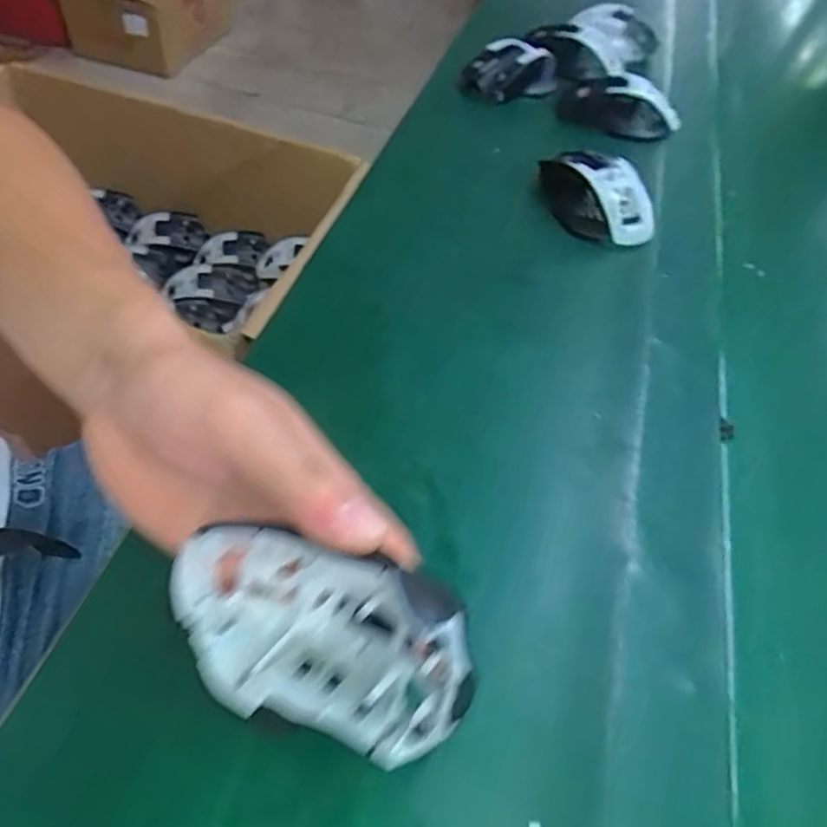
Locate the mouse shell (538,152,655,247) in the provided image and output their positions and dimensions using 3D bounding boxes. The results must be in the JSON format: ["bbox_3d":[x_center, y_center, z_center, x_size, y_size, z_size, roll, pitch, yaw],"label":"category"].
[{"bbox_3d":[0.149,-0.178,0.499,0.062,0.044,0.107,-17,54,-16],"label":"mouse shell"}]

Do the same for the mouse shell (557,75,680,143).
[{"bbox_3d":[0.200,-0.297,0.597,0.118,0.047,0.034,21,53,14],"label":"mouse shell"}]

